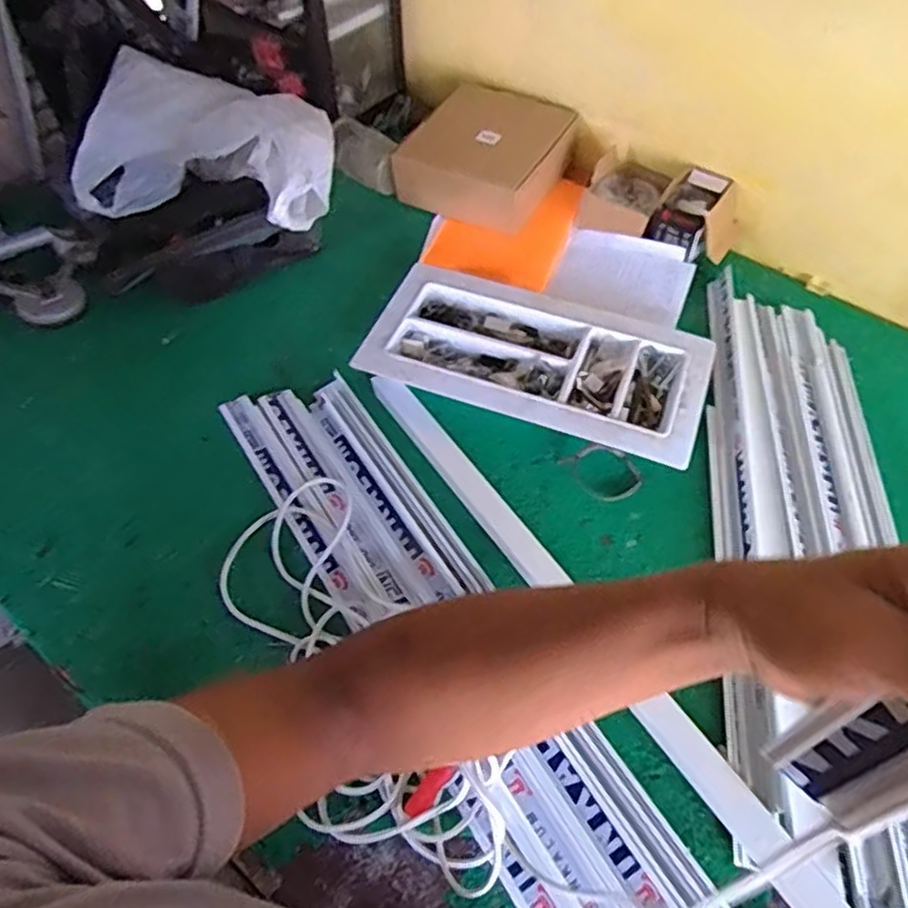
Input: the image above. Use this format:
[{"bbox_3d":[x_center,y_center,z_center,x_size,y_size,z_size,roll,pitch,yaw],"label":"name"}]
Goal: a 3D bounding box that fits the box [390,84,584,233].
[{"bbox_3d":[0.061,-0.552,1.283,0.271,0.130,0.219,23,57,16],"label":"box"}]

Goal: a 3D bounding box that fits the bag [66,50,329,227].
[{"bbox_3d":[-0.385,-0.492,1.120,0.398,0.186,0.296,13,54,9],"label":"bag"}]

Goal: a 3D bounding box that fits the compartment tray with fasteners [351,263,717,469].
[{"bbox_3d":[0.132,-0.157,1.056,0.495,0.040,0.260,17,55,11],"label":"compartment tray with fasteners"}]

